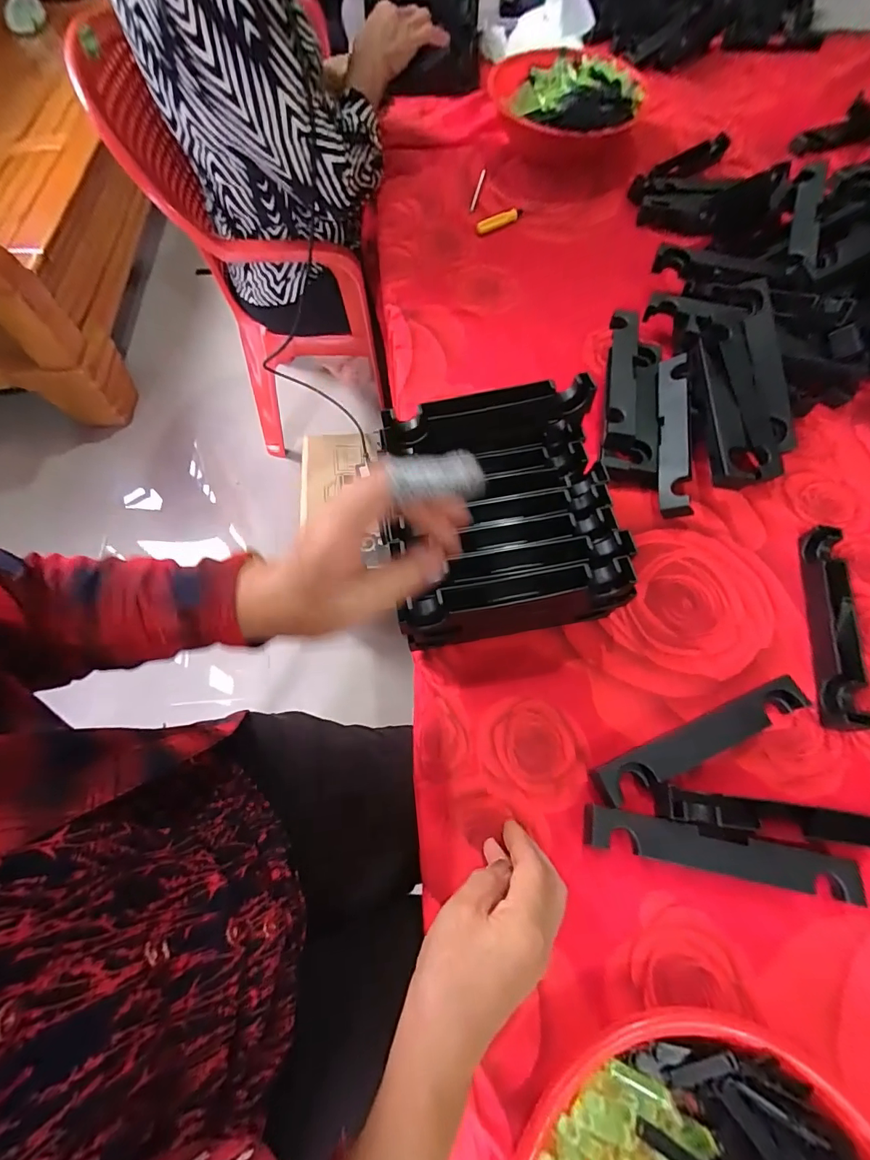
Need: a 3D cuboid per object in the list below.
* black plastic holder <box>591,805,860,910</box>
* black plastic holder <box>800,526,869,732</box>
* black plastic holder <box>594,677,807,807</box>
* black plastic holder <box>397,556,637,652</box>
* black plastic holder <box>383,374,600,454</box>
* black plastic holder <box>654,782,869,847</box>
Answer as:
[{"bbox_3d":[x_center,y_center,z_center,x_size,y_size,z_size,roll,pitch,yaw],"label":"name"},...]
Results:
[{"bbox_3d":[0.214,0.208,0.349,0.196,0.028,0.028,10,64,6],"label":"black plastic holder"},{"bbox_3d":[0.370,0.039,0.430,0.025,0.035,0.196,13,64,7],"label":"black plastic holder"},{"bbox_3d":[0.222,0.135,0.385,0.197,0.024,0.034,-21,65,-9],"label":"black plastic holder"},{"bbox_3d":[0.070,0.025,0.409,0.196,0.087,0.026,-10,64,-4],"label":"black plastic holder"},{"bbox_3d":[0.050,-0.151,0.425,0.194,0.041,0.028,-14,66,-7],"label":"black plastic holder"},{"bbox_3d":[0.272,0.192,0.357,0.198,0.031,0.034,7,64,4],"label":"black plastic holder"}]

